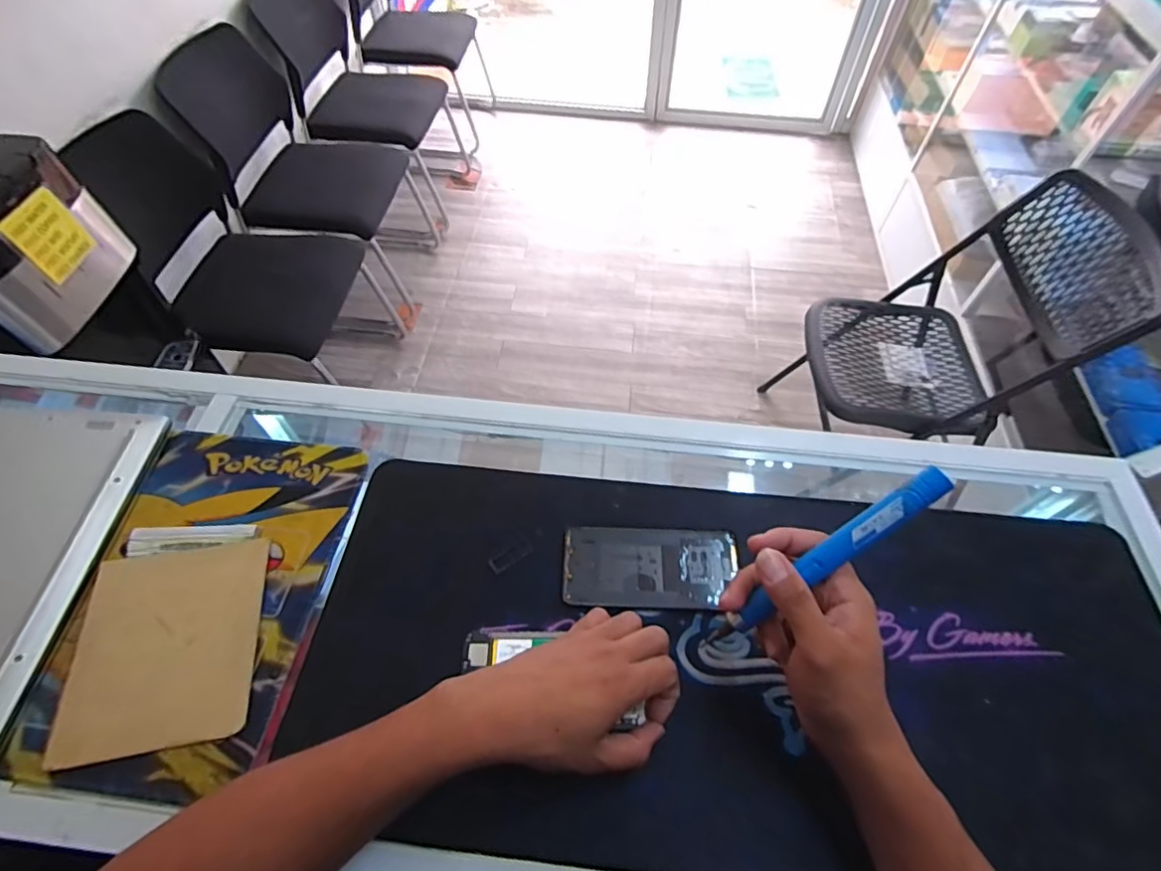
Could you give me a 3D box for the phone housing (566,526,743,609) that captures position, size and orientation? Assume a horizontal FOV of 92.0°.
[{"bbox_3d":[0.062,0.114,0.490,0.150,0.006,0.071,0,56,0],"label":"phone housing"}]

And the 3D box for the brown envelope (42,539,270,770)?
[{"bbox_3d":[-0.332,0.166,0.447,0.137,0.011,0.152,-9,56,-6],"label":"brown envelope"}]

